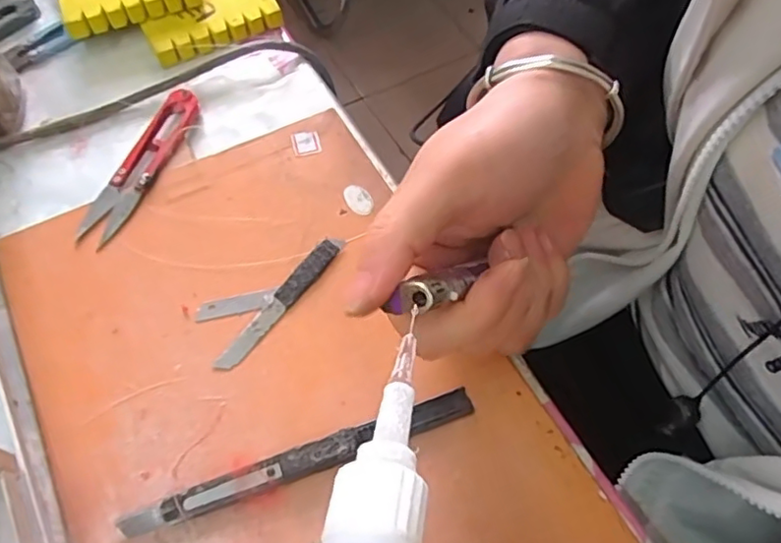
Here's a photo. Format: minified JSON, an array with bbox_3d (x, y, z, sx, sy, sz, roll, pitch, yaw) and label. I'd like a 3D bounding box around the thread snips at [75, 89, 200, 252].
[{"bbox_3d":[-0.131,-0.056,0.317,0.022,0.007,0.101,18,61,11],"label":"thread snips"}]

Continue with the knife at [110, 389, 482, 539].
[{"bbox_3d":[-0.034,0.075,0.240,0.142,0.008,0.013,-17,61,-10],"label":"knife"}]

